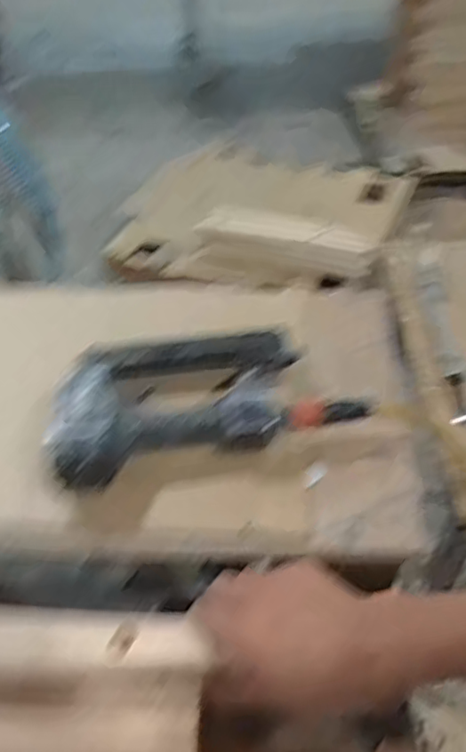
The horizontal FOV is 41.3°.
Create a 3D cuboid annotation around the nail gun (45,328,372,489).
[{"bbox_3d":[-0.033,0.008,0.587,0.282,0.055,0.151,-12,46,-10],"label":"nail gun"}]

